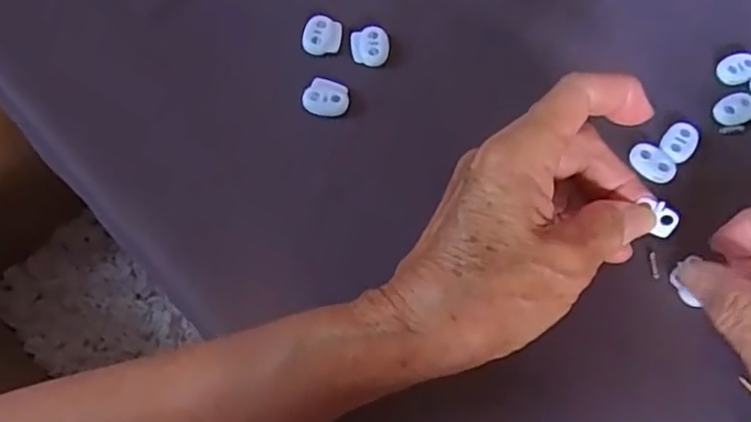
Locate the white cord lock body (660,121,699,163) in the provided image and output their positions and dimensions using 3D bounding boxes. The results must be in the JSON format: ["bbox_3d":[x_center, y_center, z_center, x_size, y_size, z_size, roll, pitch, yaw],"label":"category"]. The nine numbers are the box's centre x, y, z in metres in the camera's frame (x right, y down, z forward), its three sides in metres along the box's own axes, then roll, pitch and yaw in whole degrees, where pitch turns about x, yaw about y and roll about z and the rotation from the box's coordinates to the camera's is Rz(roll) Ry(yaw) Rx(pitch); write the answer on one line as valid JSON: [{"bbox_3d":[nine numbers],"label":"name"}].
[{"bbox_3d":[0.149,-0.035,0.317,0.015,0.004,0.023,36,72,12],"label":"white cord lock body"}]

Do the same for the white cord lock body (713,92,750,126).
[{"bbox_3d":[0.181,-0.052,0.324,0.023,0.004,0.016,-26,71,-11],"label":"white cord lock body"}]

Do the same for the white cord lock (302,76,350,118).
[{"bbox_3d":[-0.024,-0.056,0.323,0.022,0.004,0.020,22,69,7],"label":"white cord lock"}]

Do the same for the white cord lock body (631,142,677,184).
[{"bbox_3d":[0.134,-0.024,0.311,0.016,0.004,0.022,-38,74,-15],"label":"white cord lock body"}]

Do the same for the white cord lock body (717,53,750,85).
[{"bbox_3d":[0.188,-0.074,0.335,0.022,0.004,0.016,-24,71,-11],"label":"white cord lock body"}]

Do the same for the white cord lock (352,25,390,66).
[{"bbox_3d":[-0.002,-0.086,0.334,0.019,0.004,0.023,-3,68,-2],"label":"white cord lock"}]

